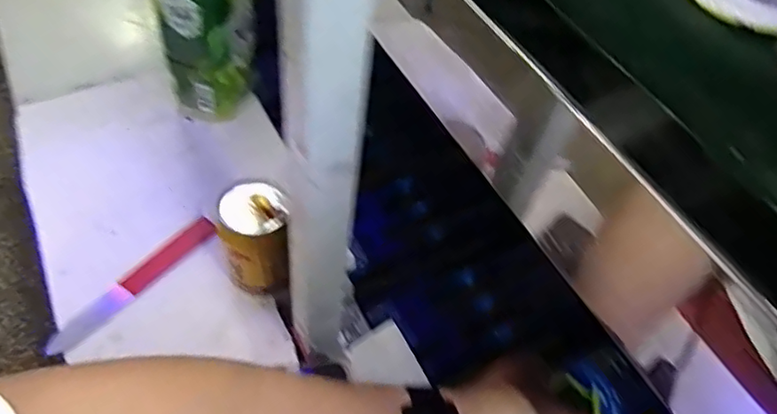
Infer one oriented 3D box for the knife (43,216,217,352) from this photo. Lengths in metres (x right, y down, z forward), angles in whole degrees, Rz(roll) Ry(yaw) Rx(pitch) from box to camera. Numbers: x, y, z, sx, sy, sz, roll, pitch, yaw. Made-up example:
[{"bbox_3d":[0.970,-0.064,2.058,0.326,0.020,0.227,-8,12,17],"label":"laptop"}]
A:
[{"bbox_3d":[-0.224,0.068,0.532,0.025,0.015,0.168,33,56,21],"label":"knife"}]

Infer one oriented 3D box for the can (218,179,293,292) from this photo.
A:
[{"bbox_3d":[-0.110,0.033,0.513,0.055,0.101,0.062,-4,51,-7],"label":"can"}]

